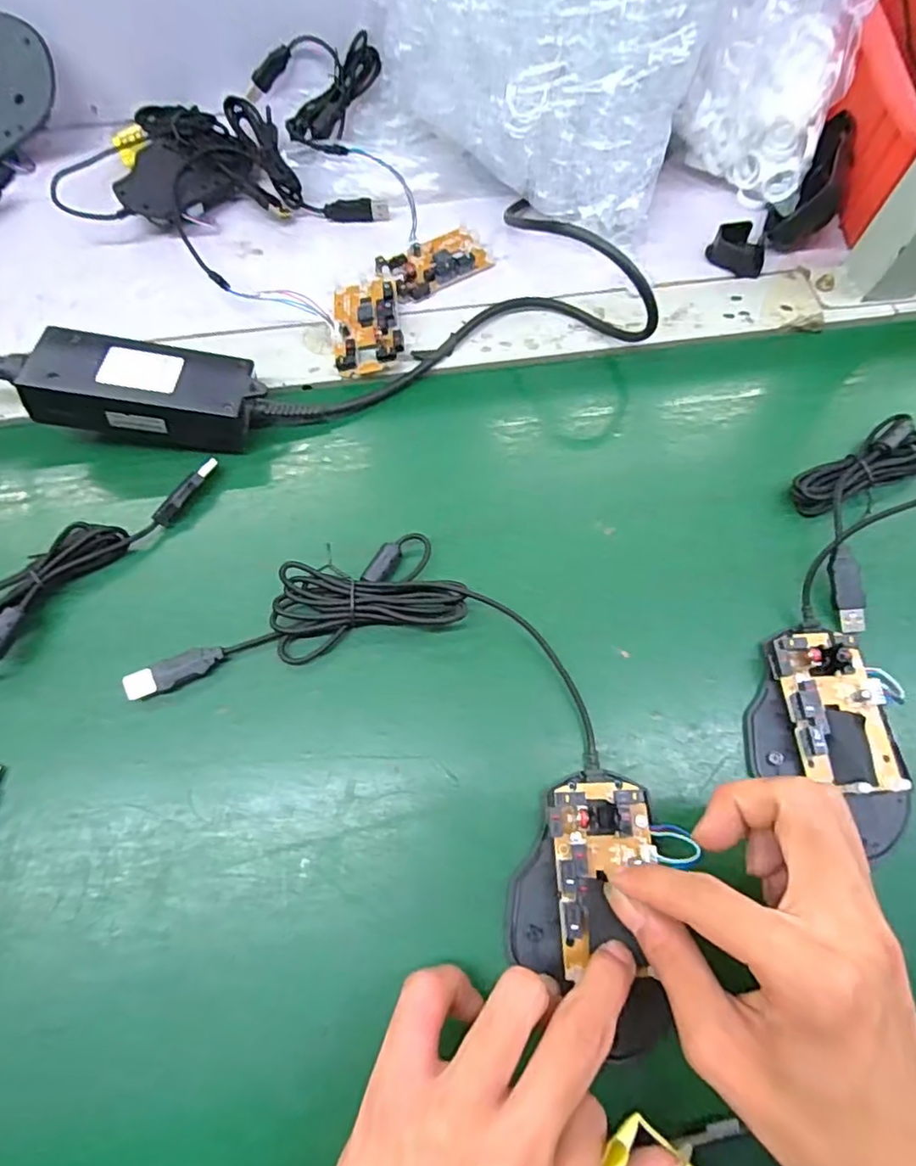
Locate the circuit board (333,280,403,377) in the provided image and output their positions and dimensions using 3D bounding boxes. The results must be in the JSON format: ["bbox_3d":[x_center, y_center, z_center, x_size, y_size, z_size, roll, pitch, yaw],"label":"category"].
[{"bbox_3d":[-0.060,-0.172,0.391,0.043,0.018,0.071,-6,69,-3],"label":"circuit board"}]

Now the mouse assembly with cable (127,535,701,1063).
[{"bbox_3d":[-0.004,0.078,0.288,0.279,0.019,0.143,36,73,13],"label":"mouse assembly with cable"}]

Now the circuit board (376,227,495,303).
[{"bbox_3d":[-0.015,-0.227,0.416,0.080,0.010,0.042,-29,72,-11],"label":"circuit board"}]

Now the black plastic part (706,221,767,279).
[{"bbox_3d":[0.203,-0.241,0.425,0.039,0.013,0.040,30,71,11],"label":"black plastic part"}]

